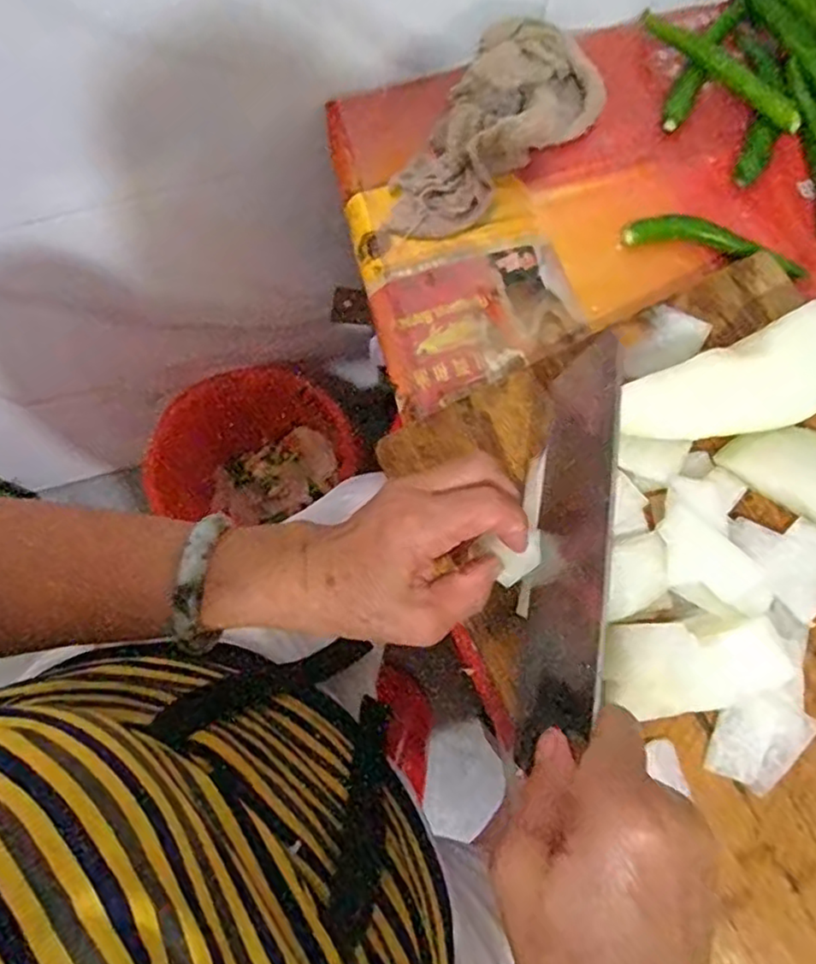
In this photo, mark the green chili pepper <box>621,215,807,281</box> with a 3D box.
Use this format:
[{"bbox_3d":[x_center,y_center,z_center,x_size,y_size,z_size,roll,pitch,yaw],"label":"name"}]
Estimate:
[{"bbox_3d":[0.214,-0.166,0.456,0.122,0.011,0.031,19,77,5],"label":"green chili pepper"}]

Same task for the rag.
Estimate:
[{"bbox_3d":[0.056,-0.246,0.470,0.174,0.051,0.078,-45,80,5],"label":"rag"}]

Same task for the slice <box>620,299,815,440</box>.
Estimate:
[{"bbox_3d":[0.205,-0.057,0.392,0.157,0.042,0.057,-24,77,-6],"label":"slice"}]

